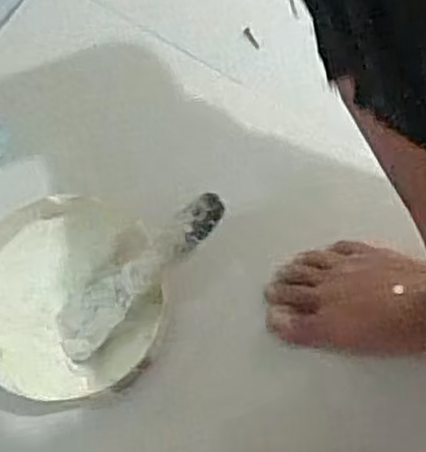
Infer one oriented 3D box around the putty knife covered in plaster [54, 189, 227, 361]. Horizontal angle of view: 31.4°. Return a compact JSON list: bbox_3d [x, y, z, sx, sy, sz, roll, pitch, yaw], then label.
[{"bbox_3d":[-0.065,0.040,0.650,0.192,0.021,0.051,-42,74,20],"label":"putty knife covered in plaster"}]

